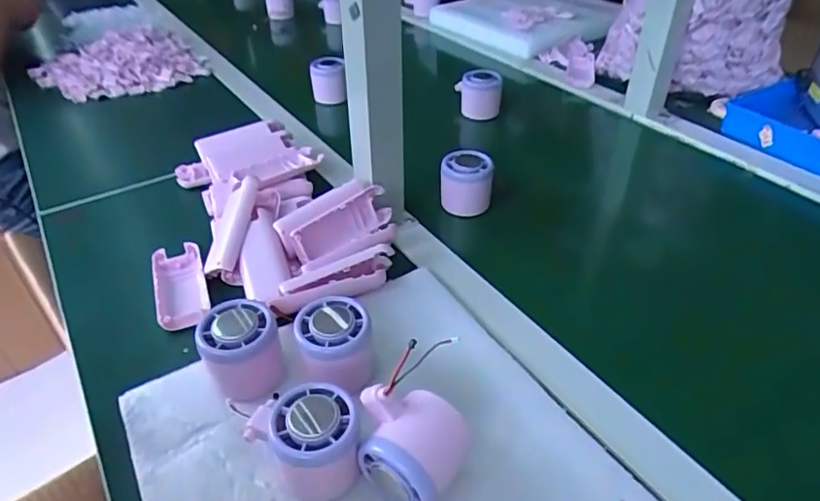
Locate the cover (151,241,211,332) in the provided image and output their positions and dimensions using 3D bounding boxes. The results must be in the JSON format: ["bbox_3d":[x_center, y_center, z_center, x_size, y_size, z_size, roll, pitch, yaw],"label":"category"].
[{"bbox_3d":[-0.214,0.032,0.515,0.046,0.015,0.103,-16,41,-18],"label":"cover"}]

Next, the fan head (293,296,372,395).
[{"bbox_3d":[-0.055,0.071,0.410,0.051,0.055,0.052,-1,38,1],"label":"fan head"}]

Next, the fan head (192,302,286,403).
[{"bbox_3d":[-0.125,0.074,0.410,0.055,0.057,0.055,-18,41,-19],"label":"fan head"}]

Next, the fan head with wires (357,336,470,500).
[{"bbox_3d":[-0.001,0.115,0.349,0.066,0.067,0.065,24,45,29],"label":"fan head with wires"}]

